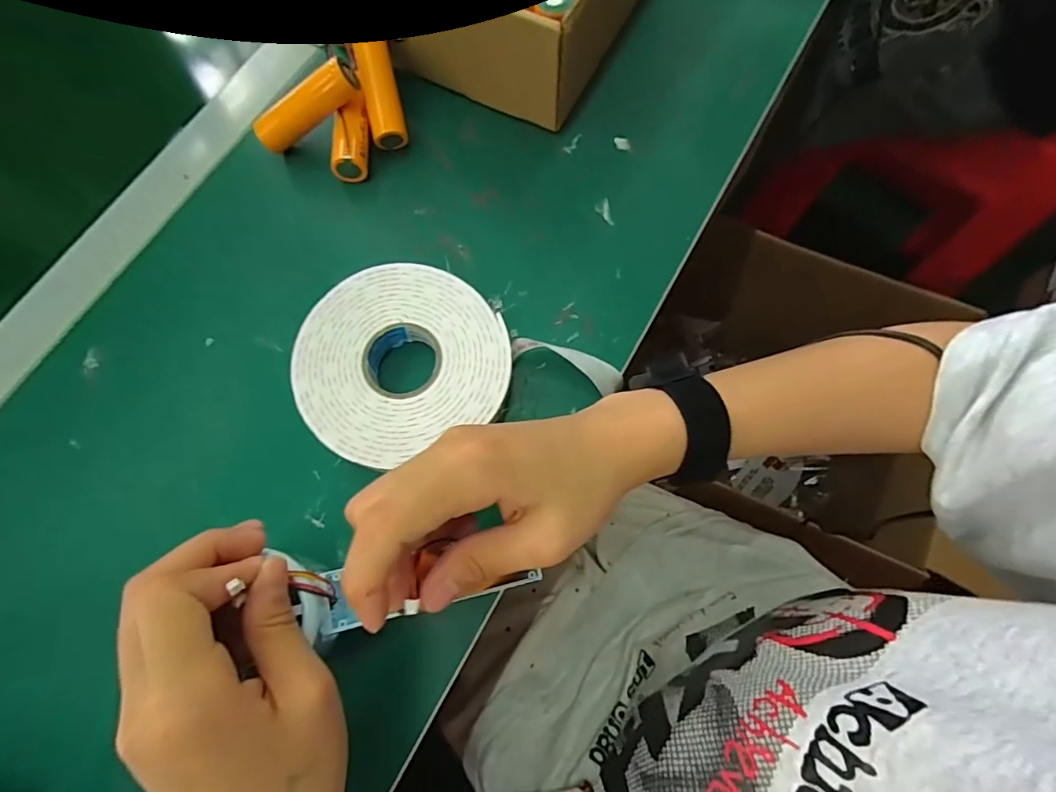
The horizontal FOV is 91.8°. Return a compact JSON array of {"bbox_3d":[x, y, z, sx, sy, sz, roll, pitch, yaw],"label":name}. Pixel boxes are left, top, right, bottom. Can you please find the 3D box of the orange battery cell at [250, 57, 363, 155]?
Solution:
[{"bbox_3d":[-0.137,-0.180,0.322,0.071,0.021,0.019,-33,74,8],"label":"orange battery cell"}]

